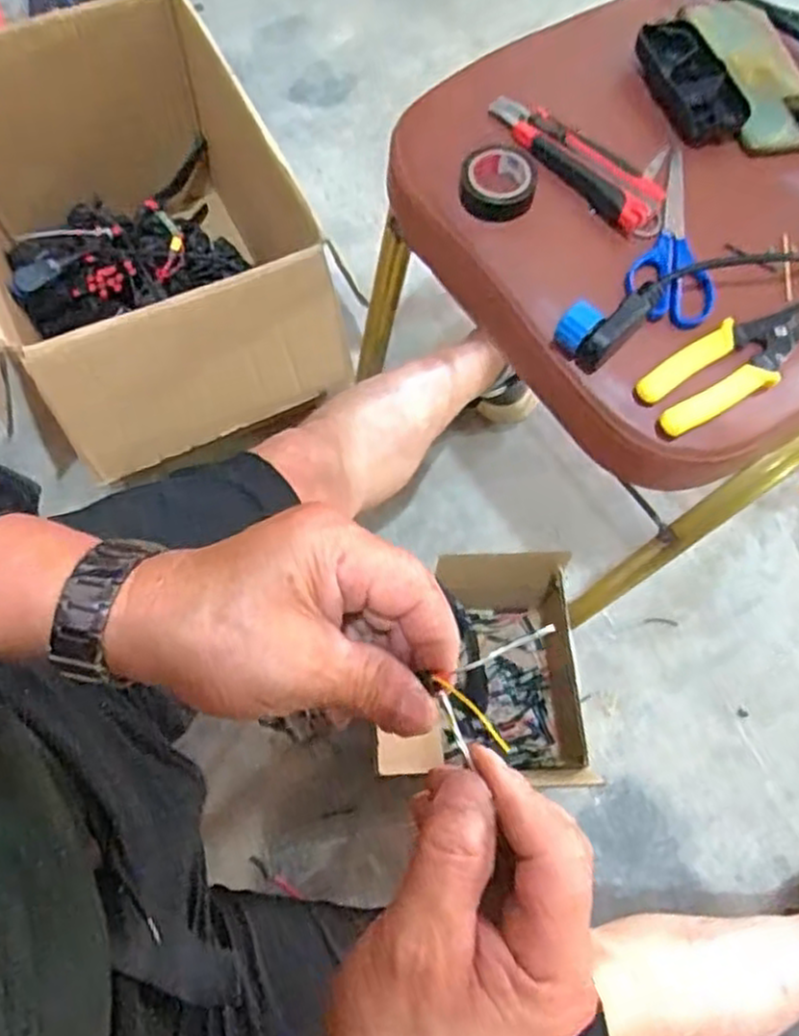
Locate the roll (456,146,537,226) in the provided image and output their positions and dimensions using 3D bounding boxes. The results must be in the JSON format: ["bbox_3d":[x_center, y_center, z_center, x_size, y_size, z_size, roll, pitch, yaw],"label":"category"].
[{"bbox_3d":[0.070,-0.241,0.529,0.053,0.019,0.056,1,70,-3],"label":"roll"}]

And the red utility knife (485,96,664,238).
[{"bbox_3d":[0.126,-0.261,0.541,0.145,0.012,0.047,42,73,11],"label":"red utility knife"}]

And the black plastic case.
[{"bbox_3d":[0.228,-0.343,0.581,0.052,0.031,0.108,-22,73,-11],"label":"black plastic case"}]

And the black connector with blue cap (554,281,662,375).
[{"bbox_3d":[0.139,-0.133,0.495,0.036,0.032,0.074,43,73,12],"label":"black connector with blue cap"}]

